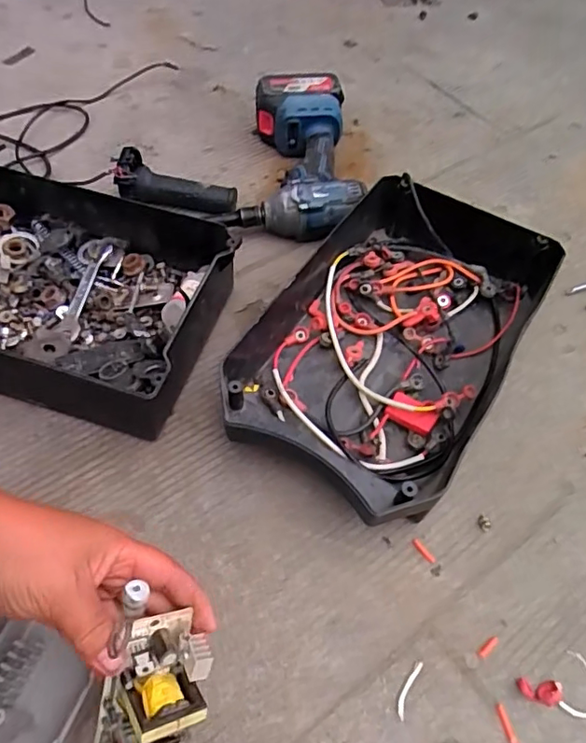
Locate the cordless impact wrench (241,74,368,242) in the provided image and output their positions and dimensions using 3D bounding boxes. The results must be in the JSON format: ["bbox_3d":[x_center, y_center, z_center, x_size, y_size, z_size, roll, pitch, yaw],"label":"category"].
[{"bbox_3d":[0.015,-0.272,0.697,0.141,0.076,0.245,4,55,-2],"label":"cordless impact wrench"}]

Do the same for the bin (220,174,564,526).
[{"bbox_3d":[0.100,-0.037,0.548,0.212,0.078,0.368,32,59,17],"label":"bin"}]

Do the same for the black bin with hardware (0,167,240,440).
[{"bbox_3d":[-0.235,-0.088,0.550,0.319,0.081,0.233,16,56,7],"label":"black bin with hardware"}]

